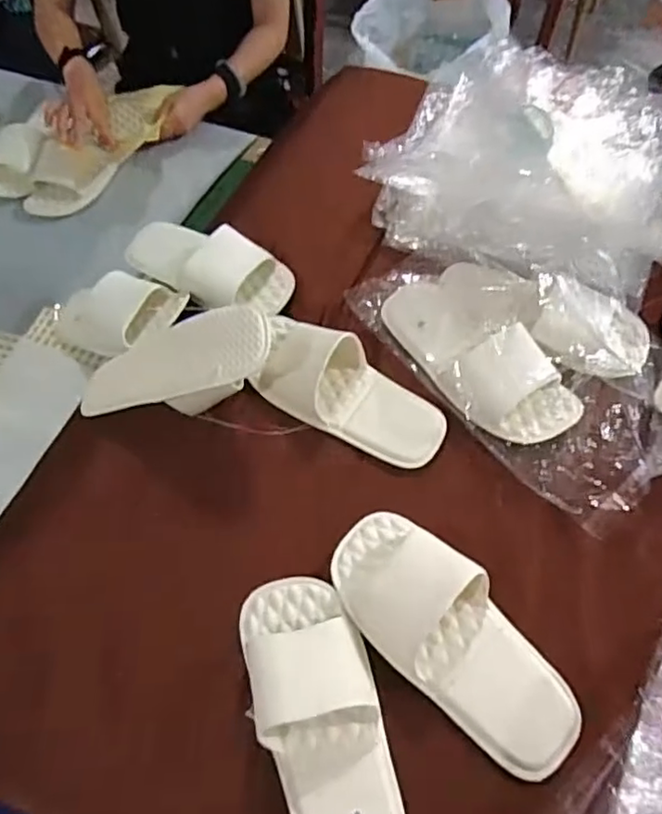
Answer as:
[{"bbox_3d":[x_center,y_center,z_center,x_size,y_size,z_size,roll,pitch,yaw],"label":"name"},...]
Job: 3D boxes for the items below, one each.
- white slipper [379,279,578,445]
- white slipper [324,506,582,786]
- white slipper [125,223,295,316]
[{"bbox_3d":[0.146,-0.058,0.637,0.098,0.051,0.239,-37,65,-18],"label":"white slipper"},{"bbox_3d":[0.097,0.180,0.502,0.102,0.057,0.243,-40,66,-19],"label":"white slipper"},{"bbox_3d":[-0.148,-0.167,0.734,0.215,0.055,0.099,23,63,15],"label":"white slipper"}]

